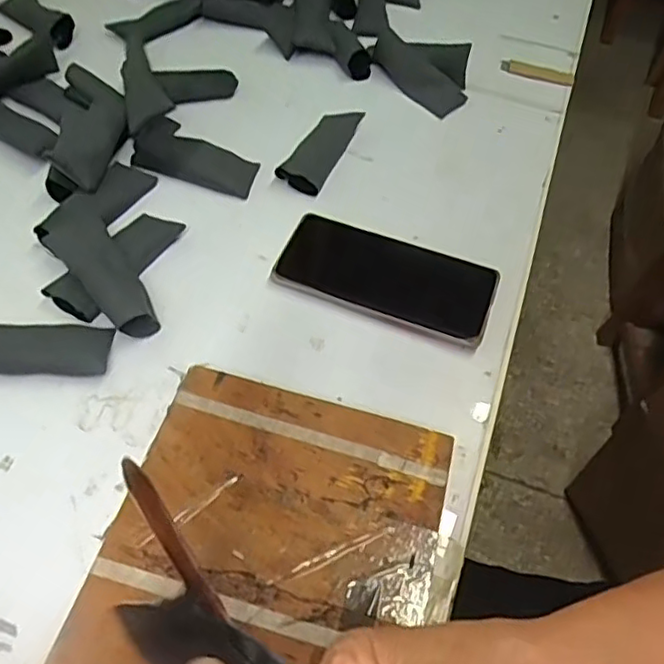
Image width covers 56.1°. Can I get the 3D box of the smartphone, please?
[{"bbox_3d":[0.041,-0.042,0.474,0.161,0.012,0.079,18,55,8],"label":"smartphone"}]

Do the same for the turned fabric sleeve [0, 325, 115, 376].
[{"bbox_3d":[-0.199,0.010,0.407,0.102,0.025,0.031,0,55,-5],"label":"turned fabric sleeve"}]

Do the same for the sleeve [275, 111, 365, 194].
[{"bbox_3d":[-0.009,-0.162,0.545,0.036,0.015,0.105,22,56,10],"label":"sleeve"}]

